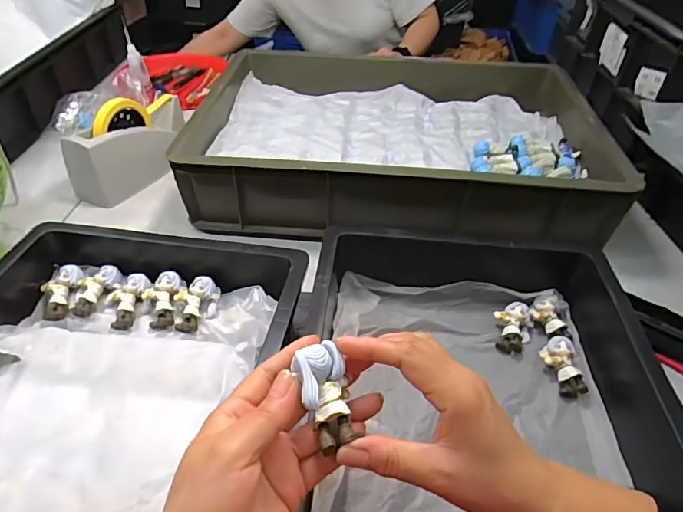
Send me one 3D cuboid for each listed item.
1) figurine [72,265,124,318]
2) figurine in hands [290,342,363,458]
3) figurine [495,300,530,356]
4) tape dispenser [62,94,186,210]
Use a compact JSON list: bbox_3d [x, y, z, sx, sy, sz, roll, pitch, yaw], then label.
[{"bbox_3d":[-0.260,0.034,0.500,0.029,0.015,0.060,20,67,20],"label":"figurine"},{"bbox_3d":[-0.008,0.078,0.275,0.028,0.026,0.054,-13,43,-16],"label":"figurine in hands"},{"bbox_3d":[0.192,0.080,0.534,0.036,0.025,0.056,5,41,4],"label":"figurine"},{"bbox_3d":[-0.314,-0.174,0.722,0.062,0.113,0.191,21,45,21],"label":"tape dispenser"}]

